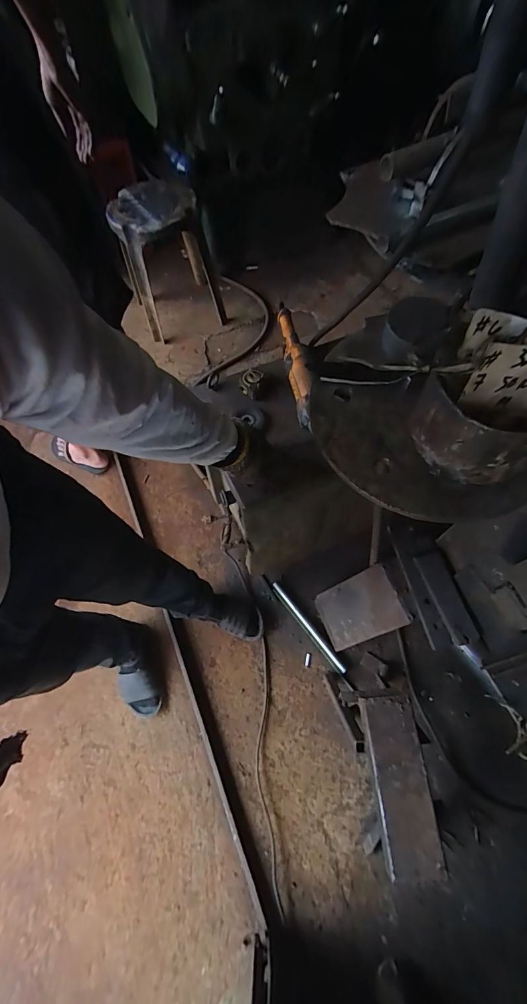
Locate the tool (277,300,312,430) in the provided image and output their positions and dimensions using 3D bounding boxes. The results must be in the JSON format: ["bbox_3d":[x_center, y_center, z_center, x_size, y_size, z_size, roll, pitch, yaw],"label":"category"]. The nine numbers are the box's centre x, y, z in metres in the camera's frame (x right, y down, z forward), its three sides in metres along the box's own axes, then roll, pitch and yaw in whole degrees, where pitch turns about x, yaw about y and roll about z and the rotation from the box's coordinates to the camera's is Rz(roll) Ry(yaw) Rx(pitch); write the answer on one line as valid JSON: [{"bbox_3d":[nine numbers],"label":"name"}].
[{"bbox_3d":[0.076,-0.320,0.836,0.059,0.055,0.390,-7,63,-1],"label":"tool"}]

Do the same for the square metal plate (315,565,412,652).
[{"bbox_3d":[0.246,0.280,0.986,0.235,0.012,0.152,-38,65,34],"label":"square metal plate"}]

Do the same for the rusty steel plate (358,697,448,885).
[{"bbox_3d":[0.258,0.528,0.716,0.107,0.025,0.282,-5,63,0],"label":"rusty steel plate"}]

